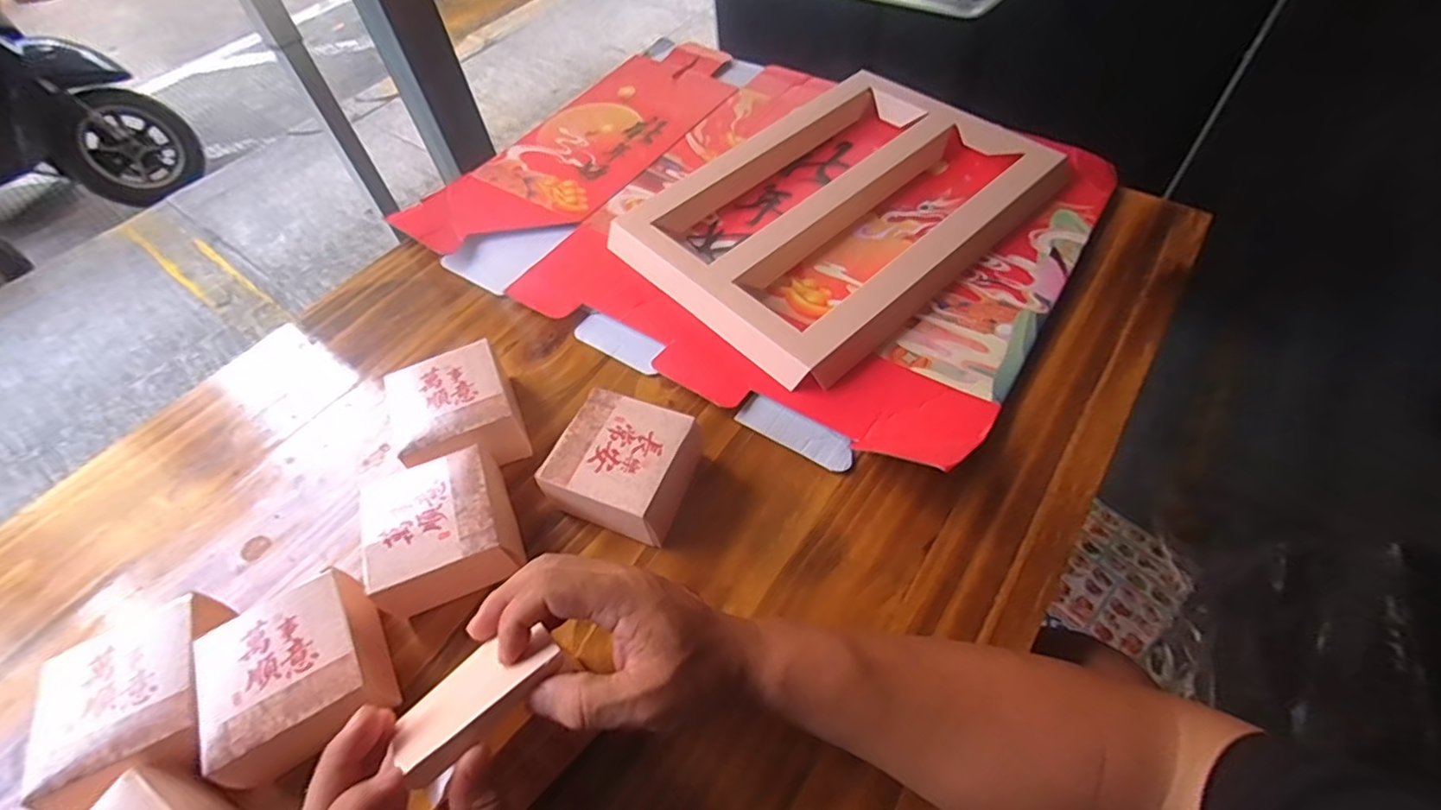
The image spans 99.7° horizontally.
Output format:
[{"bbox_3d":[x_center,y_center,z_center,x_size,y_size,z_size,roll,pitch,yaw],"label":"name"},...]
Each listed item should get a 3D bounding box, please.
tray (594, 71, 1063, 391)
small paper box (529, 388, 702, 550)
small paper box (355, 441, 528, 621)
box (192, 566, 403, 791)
[{"bbox_3d":[0.114,-0.209,0.614,0.392,0.030,0.296,-39,60,-20],"label":"tray"},{"bbox_3d":[-0.067,0.047,0.446,0.096,0.050,0.091,16,58,16],"label":"small paper box"},{"bbox_3d":[-0.191,0.090,0.423,0.094,0.053,0.095,-20,55,-8],"label":"small paper box"},{"bbox_3d":[-0.254,0.169,0.372,0.088,0.053,0.100,-26,56,-12],"label":"box"}]

